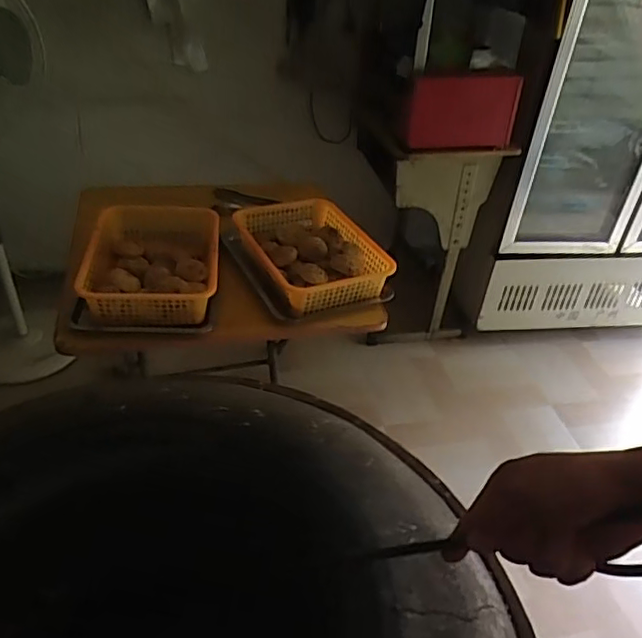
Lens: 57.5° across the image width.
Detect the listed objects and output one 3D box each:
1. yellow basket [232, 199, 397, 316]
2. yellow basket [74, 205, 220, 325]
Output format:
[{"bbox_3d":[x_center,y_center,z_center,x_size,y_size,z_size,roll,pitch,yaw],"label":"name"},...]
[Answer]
[{"bbox_3d":[-0.025,-0.159,1.370,0.274,0.082,0.395,-13,41,-23],"label":"yellow basket"},{"bbox_3d":[-0.363,-0.134,1.282,0.271,0.086,0.376,-1,37,-8],"label":"yellow basket"}]

